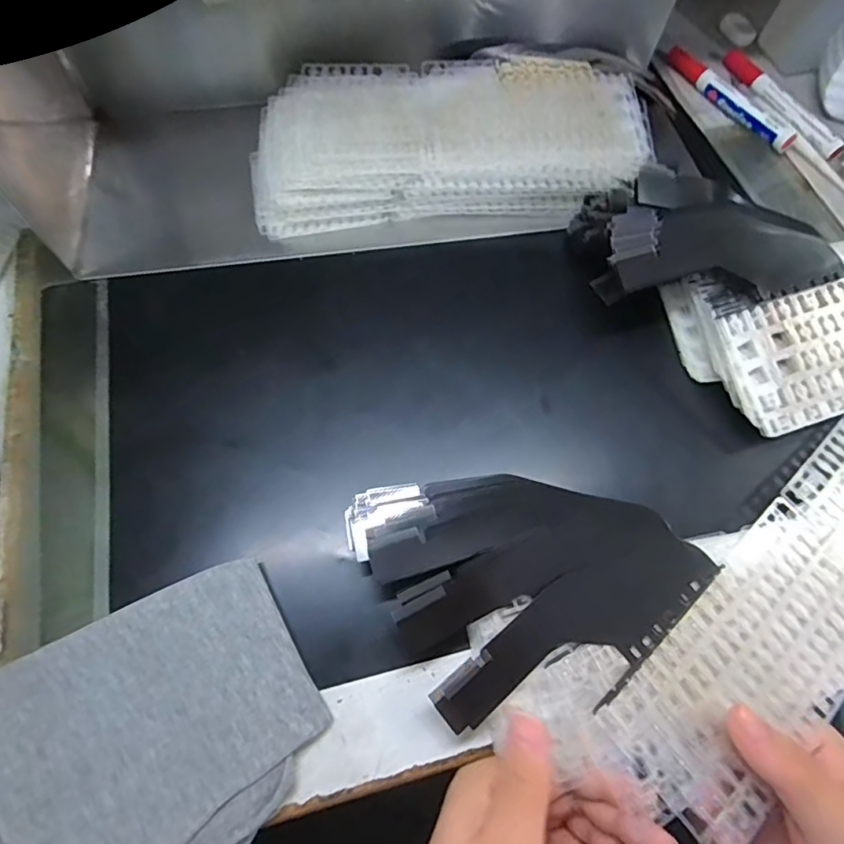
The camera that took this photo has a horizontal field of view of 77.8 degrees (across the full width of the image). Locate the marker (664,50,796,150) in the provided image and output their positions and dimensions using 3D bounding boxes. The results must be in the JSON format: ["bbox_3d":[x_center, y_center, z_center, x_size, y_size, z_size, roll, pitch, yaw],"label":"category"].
[{"bbox_3d":[0.266,-0.287,0.458,0.022,0.018,0.146,-28,68,-14],"label":"marker"}]

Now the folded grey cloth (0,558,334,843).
[{"bbox_3d":[-0.130,0.144,0.236,0.156,0.017,0.113,-26,68,-13],"label":"folded grey cloth"}]

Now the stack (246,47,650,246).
[{"bbox_3d":[0.019,-0.207,0.384,0.278,0.049,0.120,-5,65,-4],"label":"stack"}]

